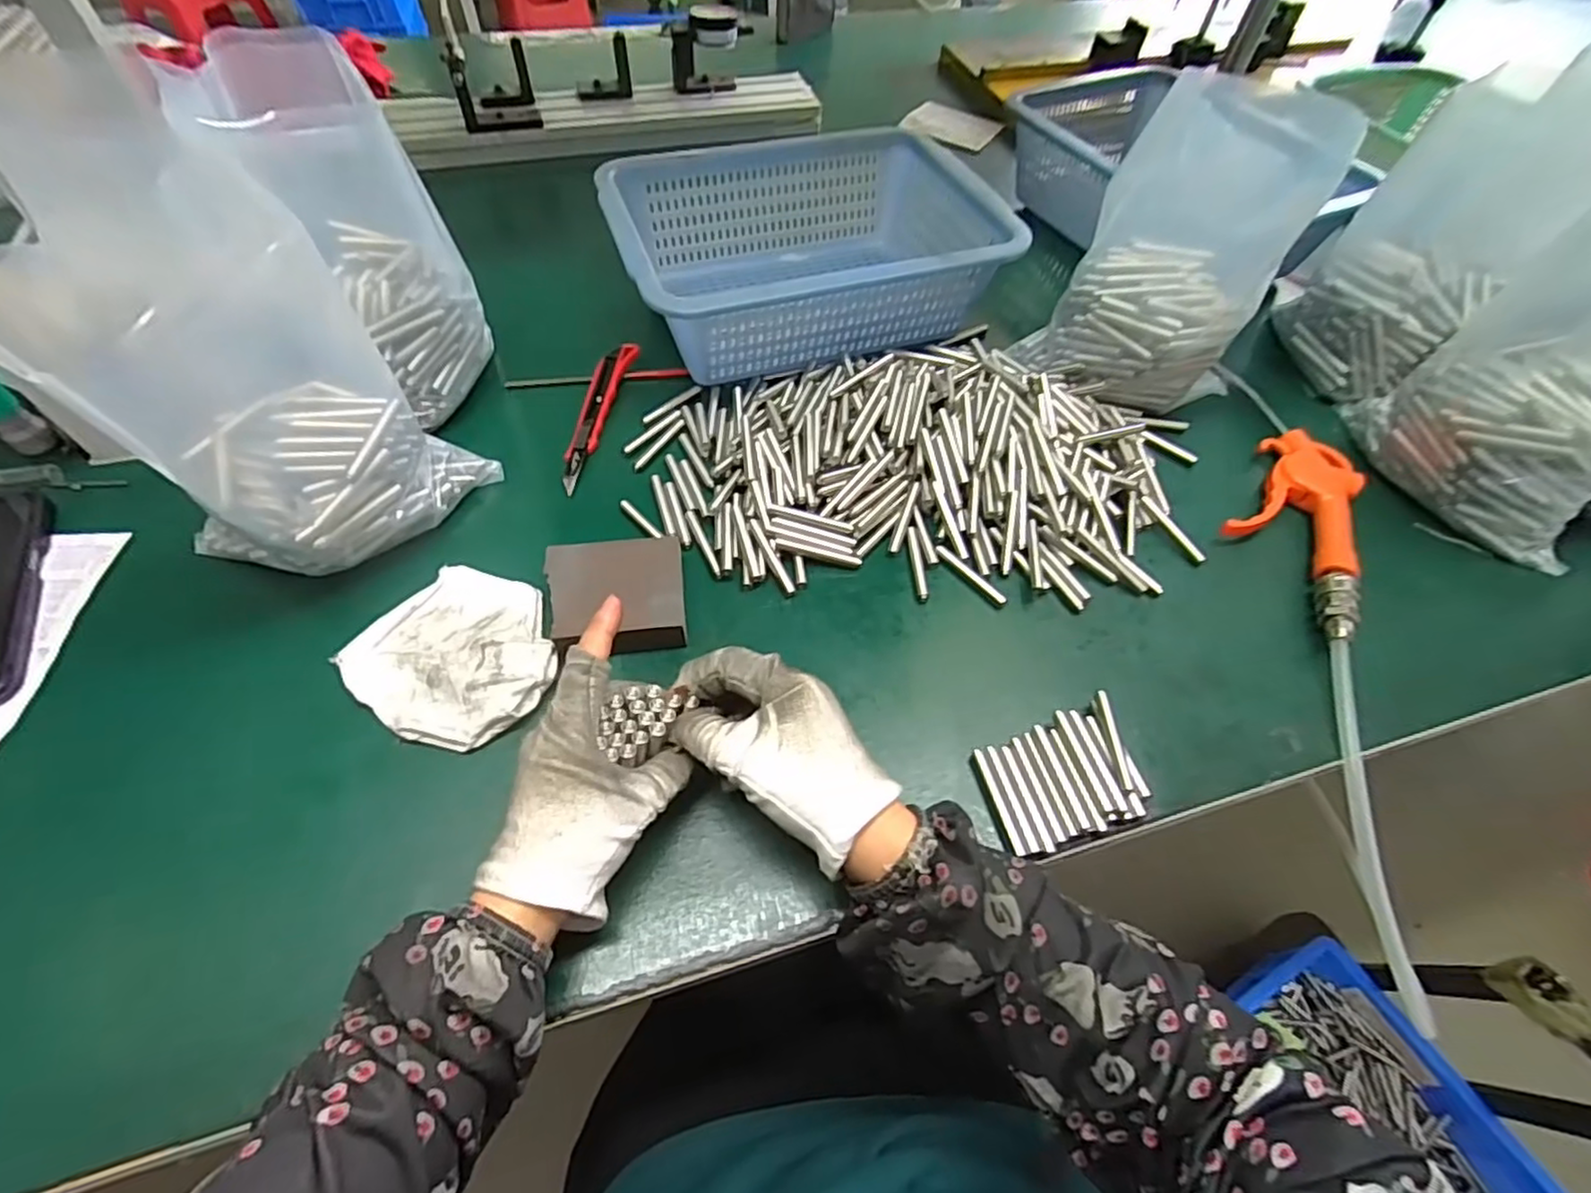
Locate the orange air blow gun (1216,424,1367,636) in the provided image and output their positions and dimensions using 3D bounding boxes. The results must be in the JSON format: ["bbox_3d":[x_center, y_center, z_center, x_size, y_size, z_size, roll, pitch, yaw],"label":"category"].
[{"bbox_3d":[0.347,-0.051,0.479,0.076,0.043,0.183,26,59,16],"label":"orange air blow gun"}]

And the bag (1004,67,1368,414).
[{"bbox_3d":[0.274,-0.243,0.499,0.137,0.195,0.129,-30,62,-20],"label":"bag"}]

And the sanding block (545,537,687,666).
[{"bbox_3d":[-0.108,0.002,0.416,0.079,0.025,0.076,-6,56,-5],"label":"sanding block"}]

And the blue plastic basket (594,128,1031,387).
[{"bbox_3d":[0.003,-0.302,0.585,0.297,0.085,0.218,-16,58,-12],"label":"blue plastic basket"}]

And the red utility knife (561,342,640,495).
[{"bbox_3d":[-0.152,-0.140,0.516,0.024,0.011,0.149,9,56,5],"label":"red utility knife"}]

